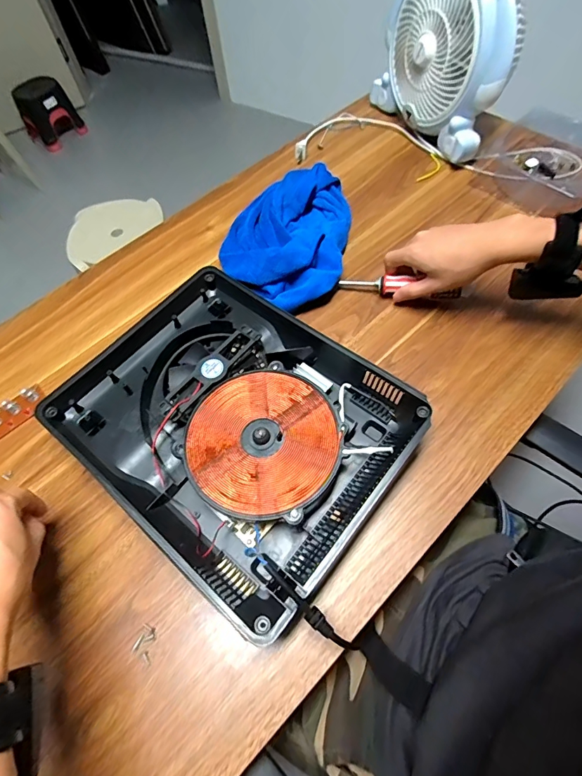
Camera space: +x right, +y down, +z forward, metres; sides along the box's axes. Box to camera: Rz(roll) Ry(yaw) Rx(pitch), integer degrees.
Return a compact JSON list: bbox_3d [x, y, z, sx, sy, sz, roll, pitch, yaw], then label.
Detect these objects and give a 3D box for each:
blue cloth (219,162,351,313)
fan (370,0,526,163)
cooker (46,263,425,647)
[{"bbox_3d":[-0.010,-0.220,0.587,0.174,0.063,0.254,7,61,8],"label":"blue cloth"},{"bbox_3d":[0.240,-0.527,0.627,0.104,0.226,0.264,-27,62,-11],"label":"fan"},{"bbox_3d":[-0.062,0.036,0.451,0.338,0.059,0.266,35,69,21],"label":"cooker"}]

